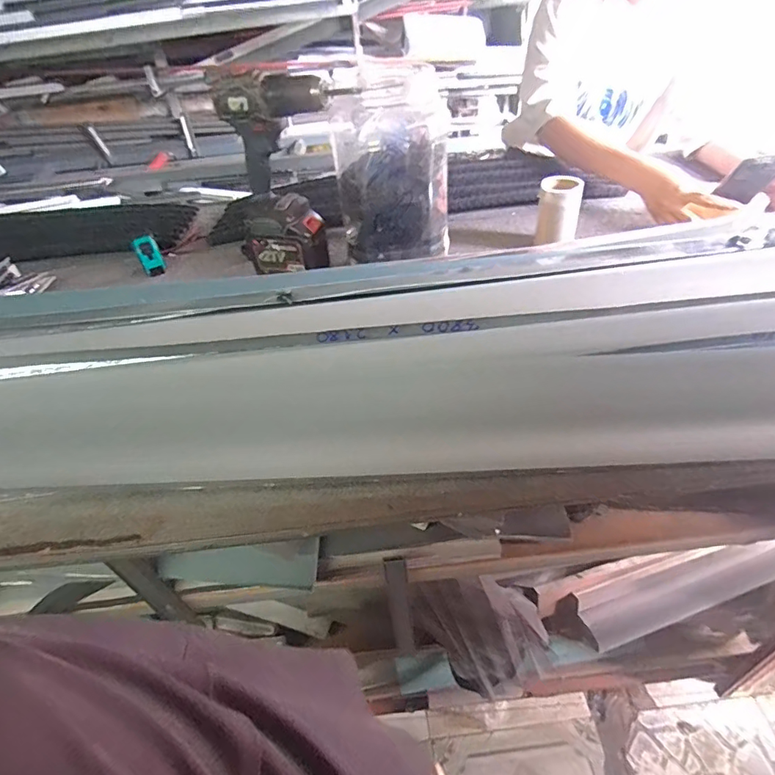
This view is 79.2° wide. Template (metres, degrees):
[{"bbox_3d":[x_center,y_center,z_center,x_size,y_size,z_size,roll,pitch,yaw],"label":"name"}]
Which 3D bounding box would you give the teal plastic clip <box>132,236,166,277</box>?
[{"bbox_3d":[-0.418,-0.231,0.826,0.036,0.065,0.016,-18,31,-1],"label":"teal plastic clip"}]

